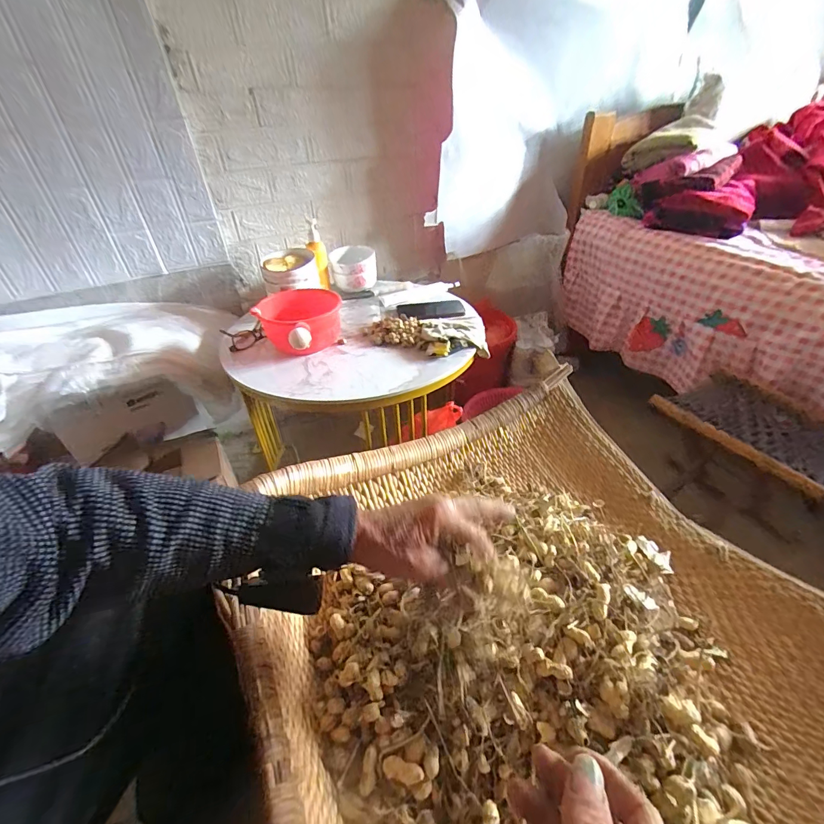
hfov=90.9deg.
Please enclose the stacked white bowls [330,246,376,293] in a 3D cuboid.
[{"bbox_3d":[-0.155,-0.382,1.090,0.119,0.093,0.113,-10,39,-8],"label":"stacked white bowls"}]

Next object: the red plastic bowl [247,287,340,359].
[{"bbox_3d":[-0.233,-0.190,0.850,0.172,0.082,0.170,-7,39,-5],"label":"red plastic bowl"}]

